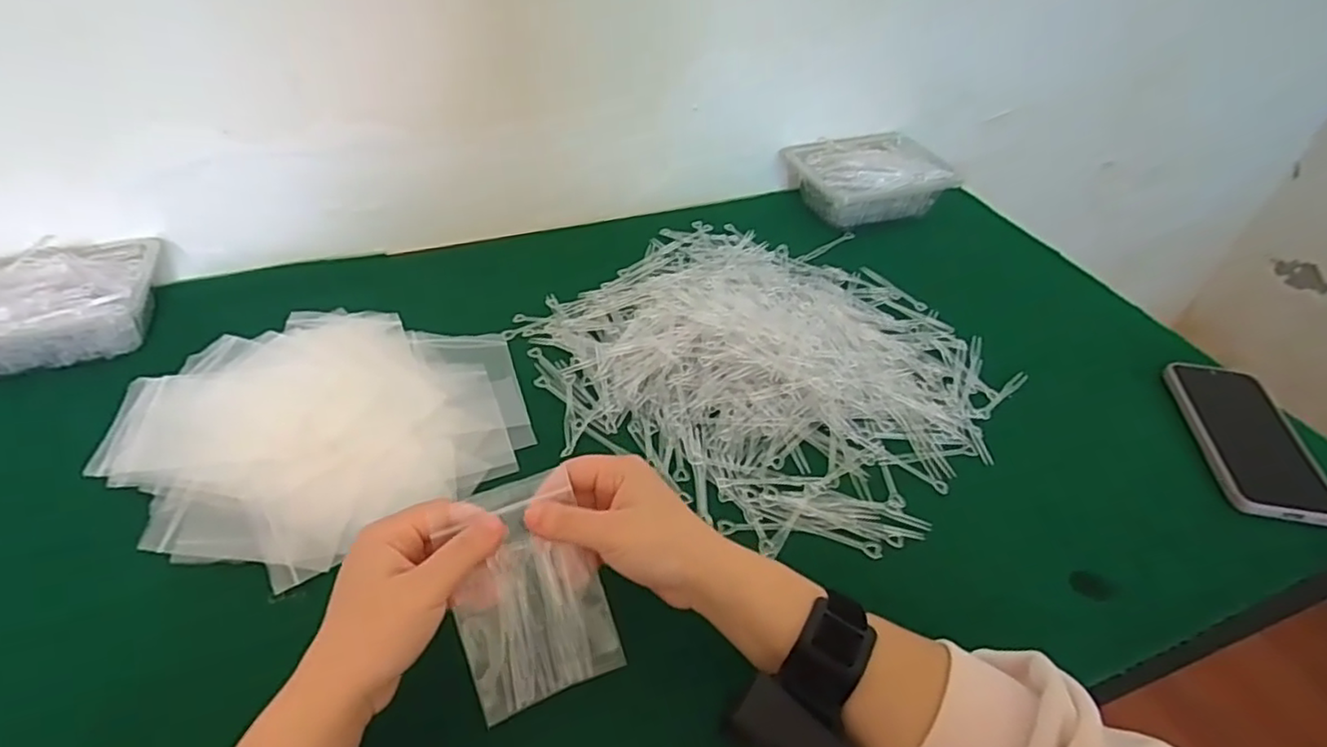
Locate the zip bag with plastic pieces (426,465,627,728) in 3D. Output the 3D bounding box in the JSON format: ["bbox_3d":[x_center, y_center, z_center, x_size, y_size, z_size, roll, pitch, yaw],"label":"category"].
[{"bbox_3d":[-0.077,0.123,0.373,0.080,0.007,0.120,-17,87,-21],"label":"zip bag with plastic pieces"}]

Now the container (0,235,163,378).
[{"bbox_3d":[-0.538,-0.054,0.569,0.177,0.061,0.112,-16,46,-20],"label":"container"}]

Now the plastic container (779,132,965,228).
[{"bbox_3d":[0.246,-0.239,0.794,0.173,0.060,0.130,-10,44,-15],"label":"plastic container"}]

